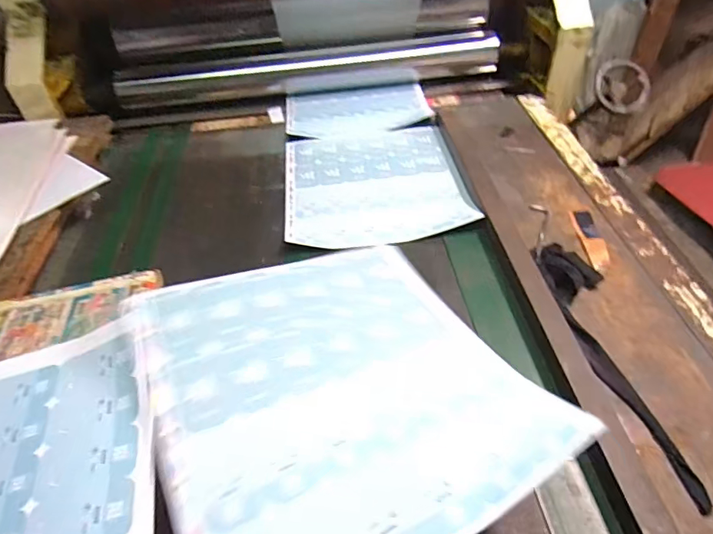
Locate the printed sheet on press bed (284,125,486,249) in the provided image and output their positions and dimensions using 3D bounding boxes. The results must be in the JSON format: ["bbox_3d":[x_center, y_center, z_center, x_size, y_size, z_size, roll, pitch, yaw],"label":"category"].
[{"bbox_3d":[0.029,-0.183,0.994,0.349,0.026,0.395,-7,45,-2],"label":"printed sheet on press bed"}]

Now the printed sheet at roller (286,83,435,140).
[{"bbox_3d":[0.000,-0.411,1.234,0.353,0.015,0.244,-8,45,-2],"label":"printed sheet at roller"}]

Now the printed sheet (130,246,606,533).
[{"bbox_3d":[-0.026,0.118,0.509,0.350,0.064,0.376,-24,48,-18],"label":"printed sheet"}]

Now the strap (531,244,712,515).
[{"bbox_3d":[0.343,0.105,0.662,0.081,0.025,0.419,-5,45,1],"label":"strap"}]

